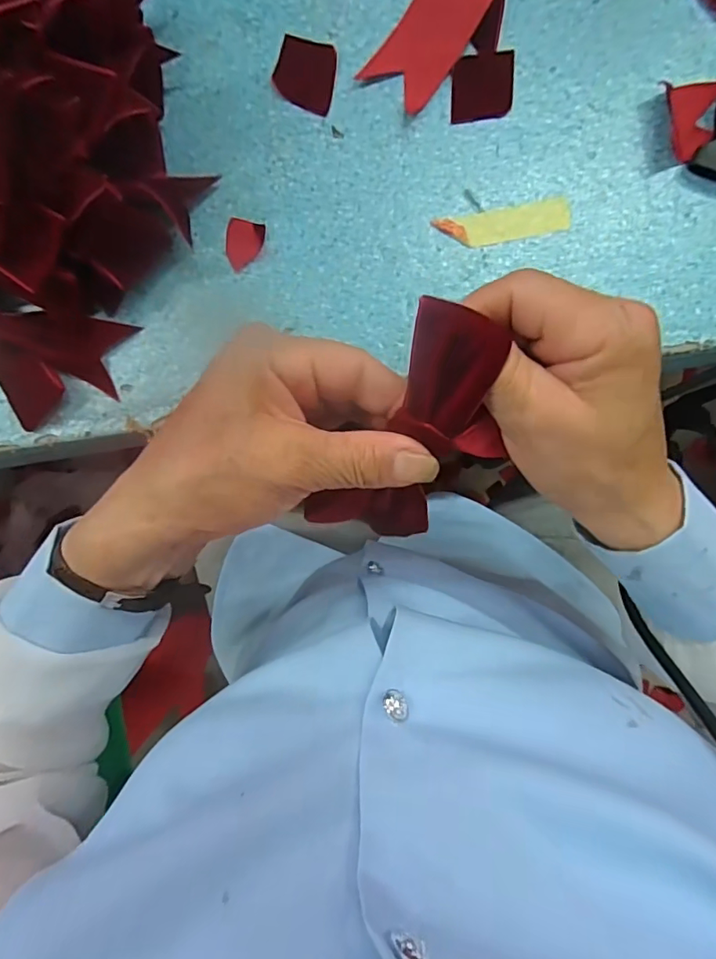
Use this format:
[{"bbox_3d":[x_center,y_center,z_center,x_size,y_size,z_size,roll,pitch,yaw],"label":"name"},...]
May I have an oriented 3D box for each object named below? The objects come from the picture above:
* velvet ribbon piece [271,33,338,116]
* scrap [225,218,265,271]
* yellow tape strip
[{"bbox_3d":[-0.029,-0.223,0.276,0.034,0.004,0.034,18,94,2],"label":"velvet ribbon piece"},{"bbox_3d":[-0.065,-0.132,0.283,0.021,0.004,0.026,13,94,3],"label":"scrap"},{"bbox_3d":[0.080,-0.139,0.274,0.071,0.004,0.018,-9,92,4],"label":"yellow tape strip"}]

